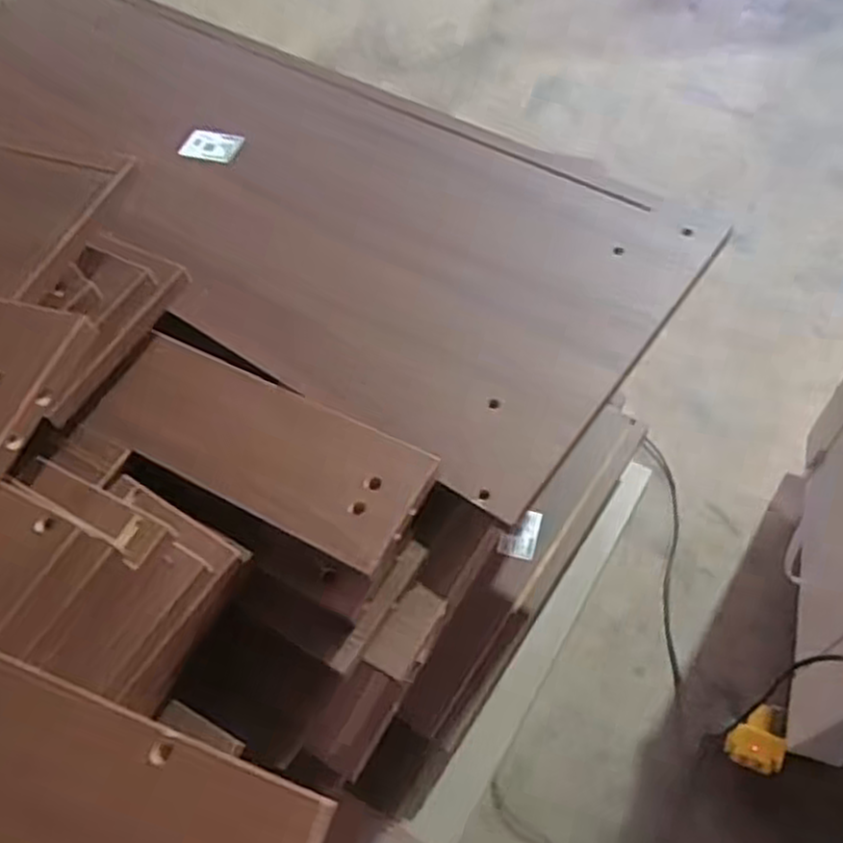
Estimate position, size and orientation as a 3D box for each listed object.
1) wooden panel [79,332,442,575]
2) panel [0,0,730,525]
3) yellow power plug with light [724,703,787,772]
[{"bbox_3d":[-0.126,0.014,0.580,0.268,0.012,0.102,22,63,19],"label":"wooden panel"},{"bbox_3d":[-0.192,-0.264,0.782,0.907,0.026,0.337,31,65,22],"label":"panel"},{"bbox_3d":[0.511,0.478,1.161,0.079,0.033,0.089,13,61,14],"label":"yellow power plug with light"}]

